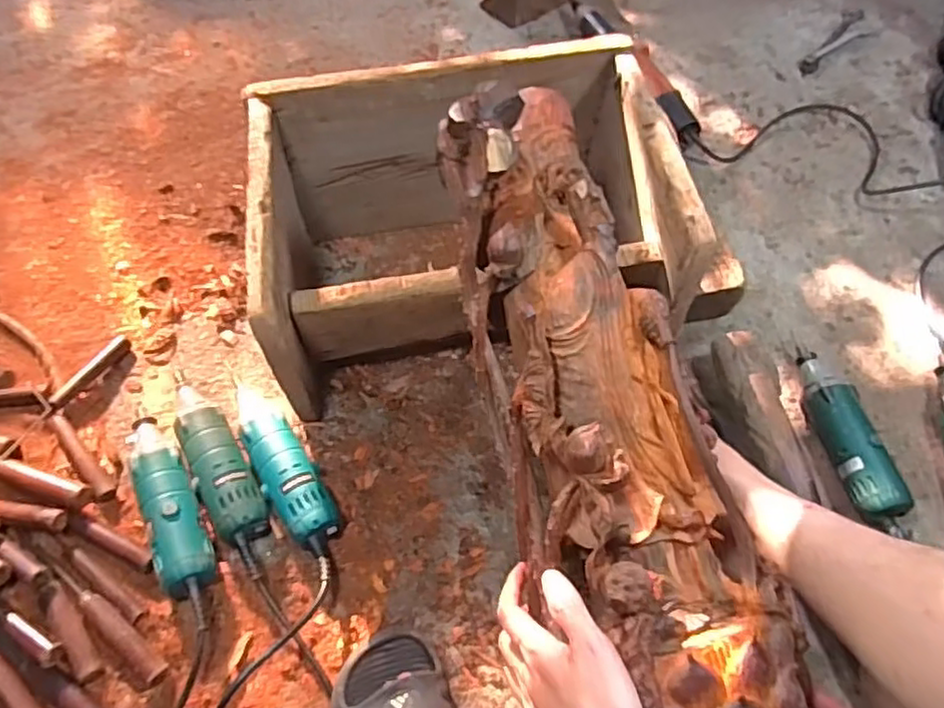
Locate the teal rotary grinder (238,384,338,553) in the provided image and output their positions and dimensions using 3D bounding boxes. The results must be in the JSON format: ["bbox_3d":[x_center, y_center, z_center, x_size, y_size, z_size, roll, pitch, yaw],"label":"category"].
[{"bbox_3d":[-0.199,0.110,0.708,0.054,0.044,0.211,-27,64,-16],"label":"teal rotary grinder"}]

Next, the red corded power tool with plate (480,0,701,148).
[{"bbox_3d":[0.191,-0.482,1.072,0.210,0.075,0.453,-14,61,-10],"label":"red corded power tool with plate"}]

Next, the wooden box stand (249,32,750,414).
[{"bbox_3d":[-0.010,-0.127,0.757,0.408,0.254,0.287,-9,60,-7],"label":"wooden box stand"}]

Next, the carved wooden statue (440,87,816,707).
[{"bbox_3d":[0.107,0.067,0.509,0.169,0.109,0.562,-16,75,-9],"label":"carved wooden statue"}]

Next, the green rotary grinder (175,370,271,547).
[{"bbox_3d":[-0.271,0.105,0.710,0.051,0.044,0.203,-28,64,-17],"label":"green rotary grinder"}]

